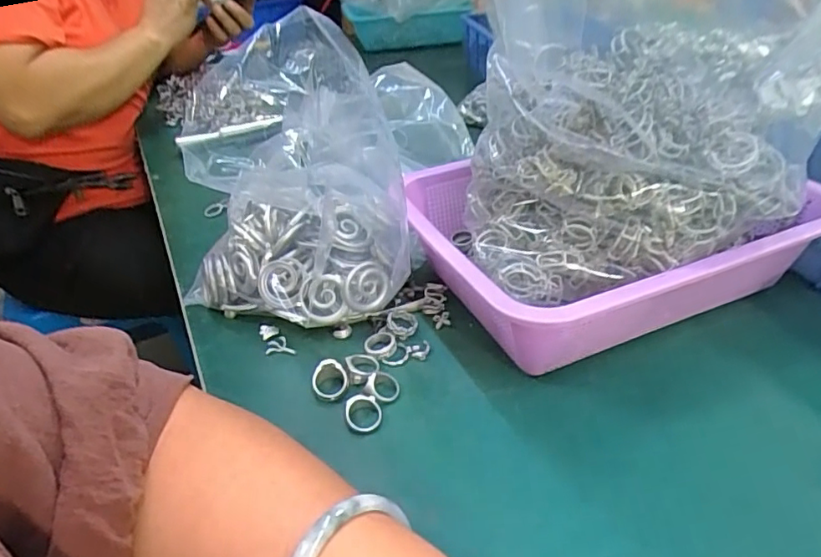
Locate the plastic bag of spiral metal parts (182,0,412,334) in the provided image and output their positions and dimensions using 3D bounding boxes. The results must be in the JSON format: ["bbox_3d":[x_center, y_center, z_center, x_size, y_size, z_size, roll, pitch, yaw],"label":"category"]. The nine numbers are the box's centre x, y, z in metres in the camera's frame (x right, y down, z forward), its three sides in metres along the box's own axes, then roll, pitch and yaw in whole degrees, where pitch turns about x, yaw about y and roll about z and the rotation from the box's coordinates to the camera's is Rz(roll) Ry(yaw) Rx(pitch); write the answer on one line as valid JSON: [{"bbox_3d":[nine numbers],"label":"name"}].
[{"bbox_3d":[-0.099,-0.055,0.406,0.182,0.214,0.092,-9,37,-6],"label":"plastic bag of spiral metal parts"}]

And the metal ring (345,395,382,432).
[{"bbox_3d":[-0.030,0.087,0.358,0.024,0.004,0.025,7,54,-10],"label":"metal ring"}]

